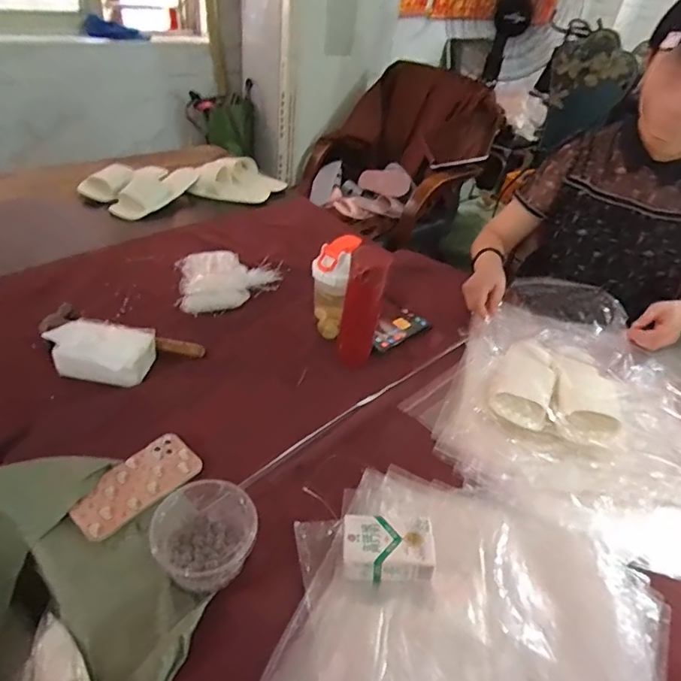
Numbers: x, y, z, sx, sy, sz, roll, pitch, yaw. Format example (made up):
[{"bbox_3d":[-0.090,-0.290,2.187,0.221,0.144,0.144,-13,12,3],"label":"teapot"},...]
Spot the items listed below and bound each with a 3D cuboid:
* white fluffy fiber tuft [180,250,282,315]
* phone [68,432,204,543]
[{"bbox_3d":[-0.231,-0.124,1.046,0.217,0.061,0.161,-4,42,-14],"label":"white fluffy fiber tuft"},{"bbox_3d":[-0.277,0.193,0.668,0.082,0.017,0.169,35,43,25],"label":"phone"}]

